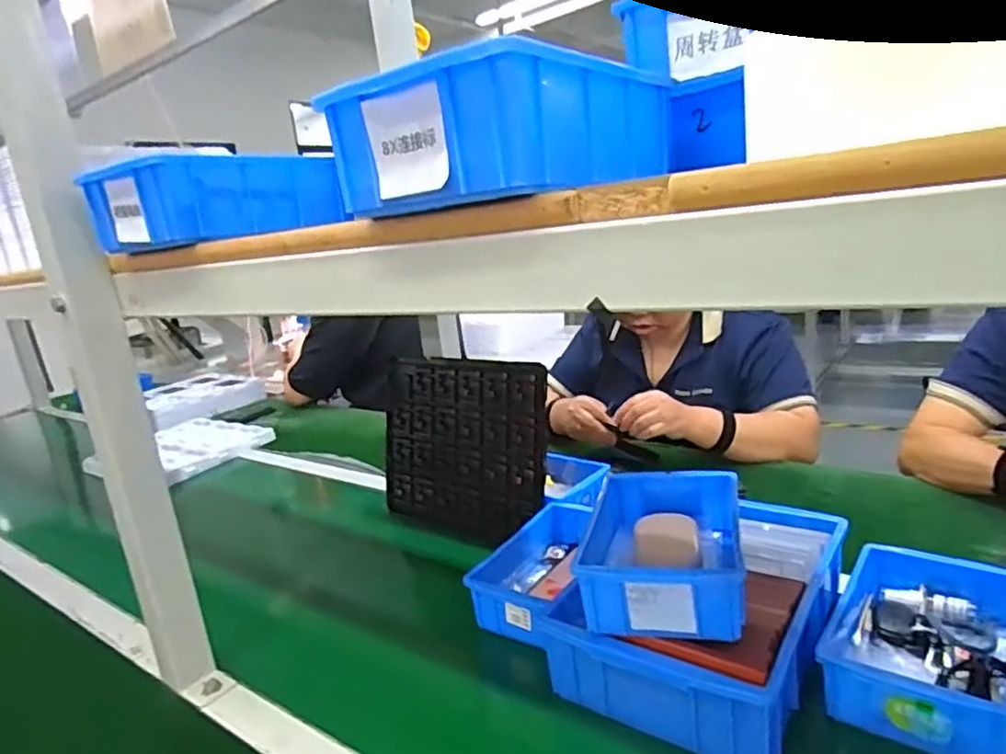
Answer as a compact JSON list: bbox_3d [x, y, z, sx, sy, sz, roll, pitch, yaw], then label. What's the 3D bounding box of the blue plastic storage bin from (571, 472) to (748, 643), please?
[{"bbox_3d":[0.148,0.155,0.596,0.132,0.058,0.200,-3,15,19],"label":"blue plastic storage bin"}]

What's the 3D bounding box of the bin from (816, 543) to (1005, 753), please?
[{"bbox_3d":[0.366,0.228,0.555,0.134,0.052,0.194,5,19,40],"label":"bin"}]

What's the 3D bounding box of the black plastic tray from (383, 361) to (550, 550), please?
[{"bbox_3d":[-0.062,0.103,0.928,0.285,0.255,0.018,5,6,37],"label":"black plastic tray"}]

